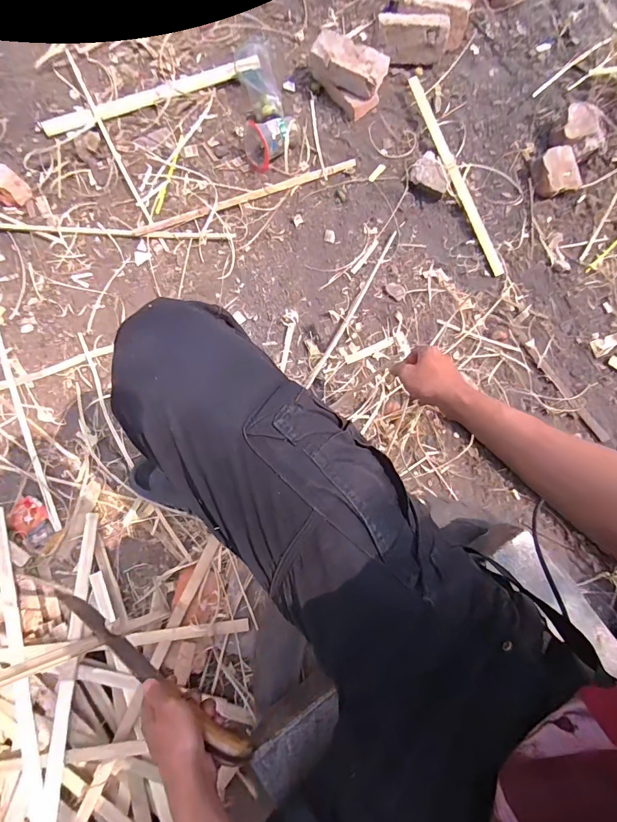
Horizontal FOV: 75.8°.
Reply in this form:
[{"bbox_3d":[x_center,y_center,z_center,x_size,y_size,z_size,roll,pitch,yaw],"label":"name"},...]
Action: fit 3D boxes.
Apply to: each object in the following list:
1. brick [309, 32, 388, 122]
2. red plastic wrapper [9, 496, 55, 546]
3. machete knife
[{"bbox_3d":[0.089,-0.768,0.900,0.166,0.087,0.109,42,81,7],"label":"brick"},{"bbox_3d":[-0.530,0.209,0.760,0.064,0.009,0.091,-43,83,-8],"label":"red plastic wrapper"},{"bbox_3d":[-0.234,0.348,0.548,0.383,0.045,0.018,18,78,28],"label":"machete knife"}]

